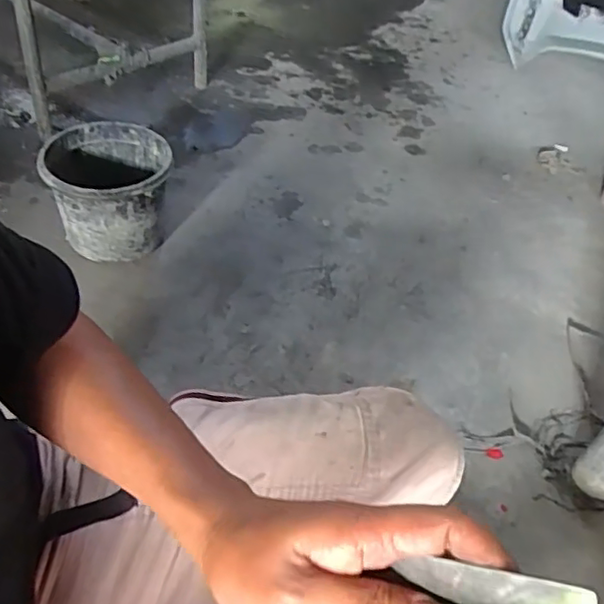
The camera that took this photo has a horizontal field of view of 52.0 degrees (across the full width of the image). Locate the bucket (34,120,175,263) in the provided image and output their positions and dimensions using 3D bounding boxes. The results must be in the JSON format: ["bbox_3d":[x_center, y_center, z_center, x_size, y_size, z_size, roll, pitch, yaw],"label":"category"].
[{"bbox_3d":[-0.356,-0.195,1.178,0.209,0.210,0.226,4,47,-4],"label":"bucket"}]

